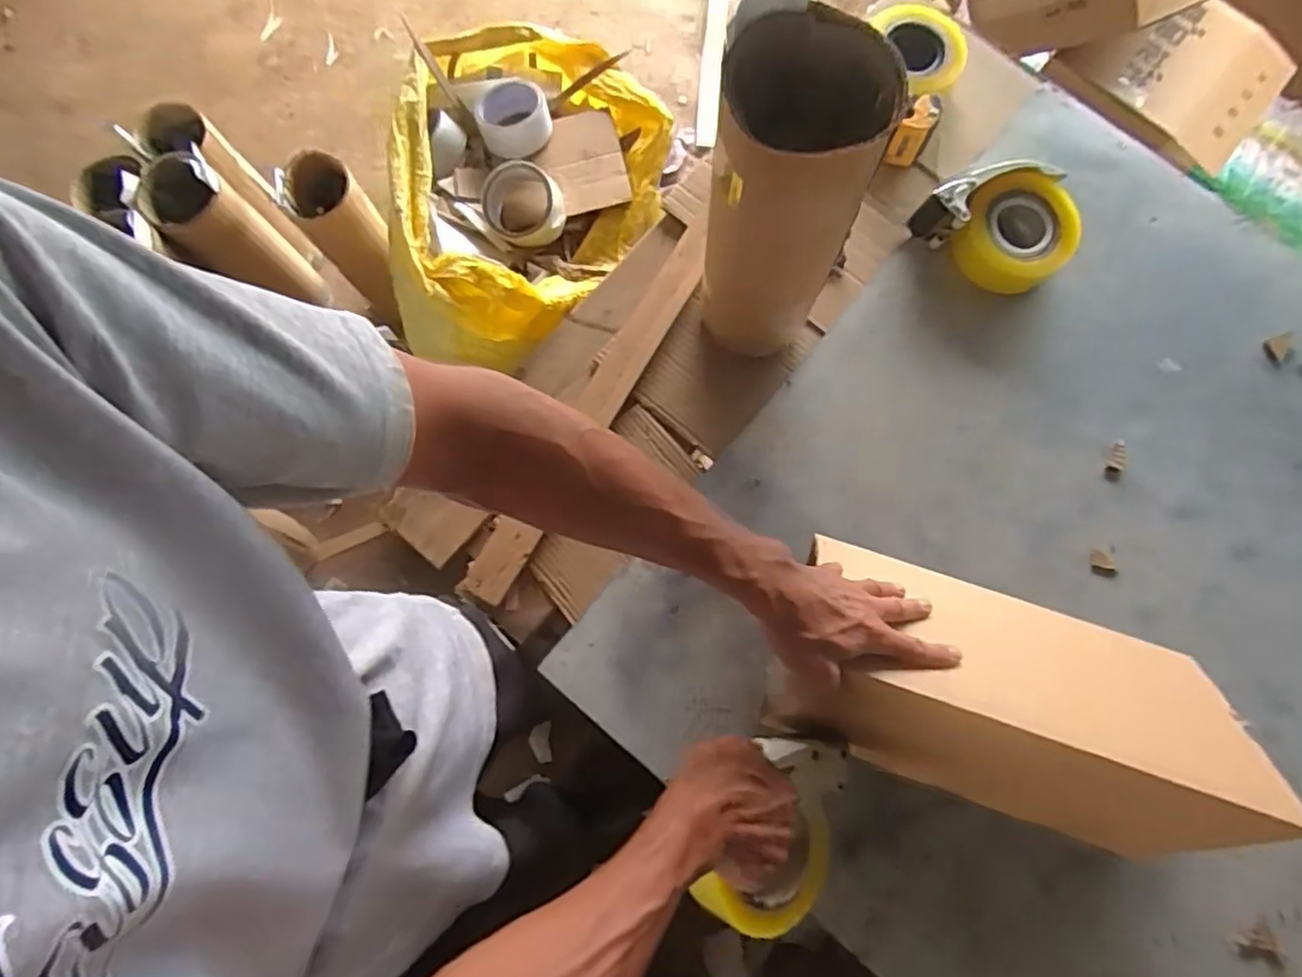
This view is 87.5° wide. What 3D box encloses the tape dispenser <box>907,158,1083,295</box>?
[{"bbox_3d":[0.400,-0.304,0.767,0.163,0.074,0.127,39,81,7],"label":"tape dispenser"}]

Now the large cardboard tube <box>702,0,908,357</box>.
[{"bbox_3d":[0.105,-0.232,0.604,0.118,0.350,0.110,3,77,0],"label":"large cardboard tube"}]

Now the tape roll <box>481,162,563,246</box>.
[{"bbox_3d":[-0.155,-0.341,0.818,0.105,0.035,0.094,44,111,0],"label":"tape roll"}]

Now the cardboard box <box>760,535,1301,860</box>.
[{"bbox_3d":[0.311,0.185,0.600,0.389,0.175,0.198,19,79,4],"label":"cardboard box"}]

